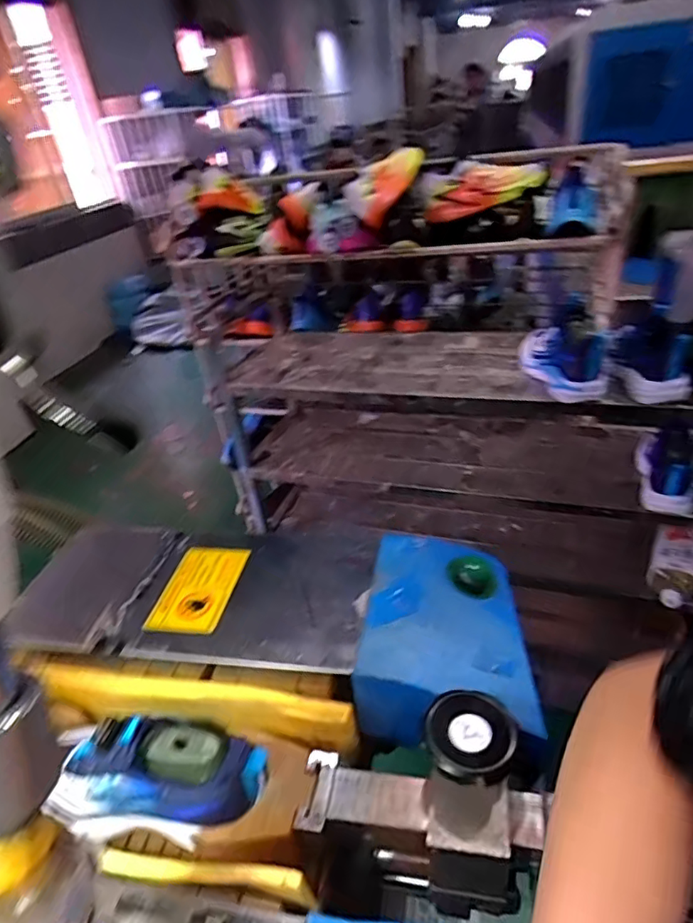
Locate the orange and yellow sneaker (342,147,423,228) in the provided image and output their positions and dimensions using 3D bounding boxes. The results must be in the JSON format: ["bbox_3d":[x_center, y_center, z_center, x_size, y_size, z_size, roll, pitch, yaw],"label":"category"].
[{"bbox_3d":[0.098,-0.640,1.218,0.118,0.085,0.264,19,61,34],"label":"orange and yellow sneaker"}]

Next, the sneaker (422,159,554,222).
[{"bbox_3d":[0.298,-0.602,1.188,0.255,0.099,0.085,-3,33,8],"label":"sneaker"}]

